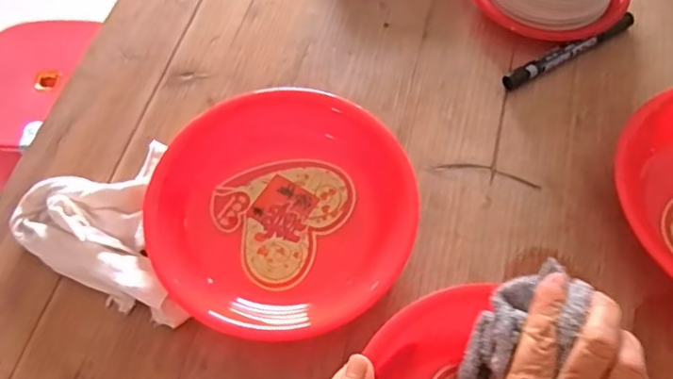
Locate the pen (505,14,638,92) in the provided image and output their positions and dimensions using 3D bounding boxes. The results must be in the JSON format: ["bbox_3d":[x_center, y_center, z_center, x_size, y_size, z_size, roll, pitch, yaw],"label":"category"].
[{"bbox_3d":[0.206,-0.121,0.506,0.138,0.015,0.014,-26,65,-10],"label":"pen"}]

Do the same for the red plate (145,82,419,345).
[{"bbox_3d":[-0.039,0.017,0.431,0.181,0.042,0.176,1,76,-3],"label":"red plate"}]

